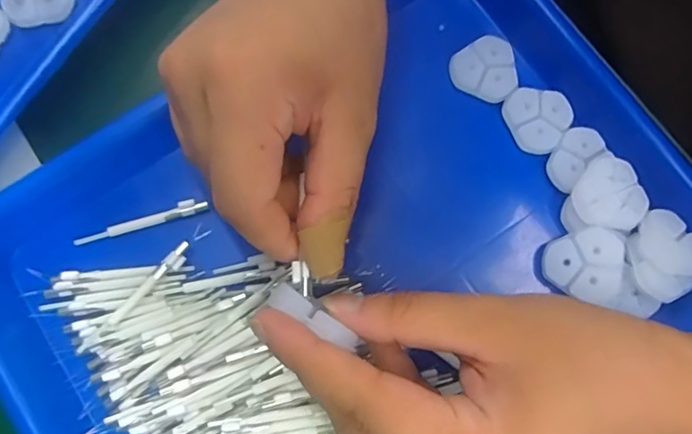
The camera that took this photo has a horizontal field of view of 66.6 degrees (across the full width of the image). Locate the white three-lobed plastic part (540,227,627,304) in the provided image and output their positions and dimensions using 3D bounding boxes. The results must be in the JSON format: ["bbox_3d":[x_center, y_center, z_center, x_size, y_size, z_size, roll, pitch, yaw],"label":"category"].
[{"bbox_3d":[0.120,0.024,0.267,0.037,0.008,0.037,-3,80,18],"label":"white three-lobed plastic part"}]

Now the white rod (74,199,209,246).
[{"bbox_3d":[-0.107,0.003,0.274,0.069,0.005,0.007,-19,79,-5],"label":"white rod"}]

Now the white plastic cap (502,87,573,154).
[{"bbox_3d":[0.105,-0.054,0.286,0.034,0.005,0.036,0,78,-1],"label":"white plastic cap"}]

